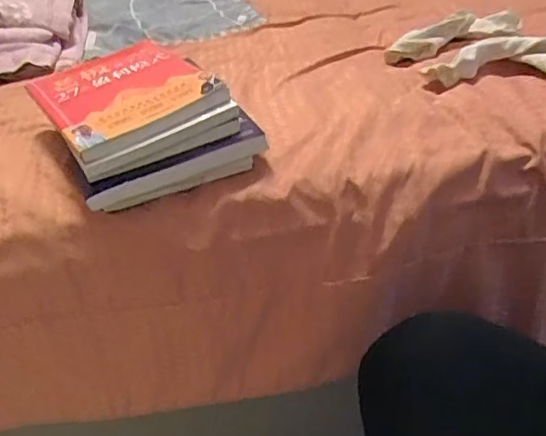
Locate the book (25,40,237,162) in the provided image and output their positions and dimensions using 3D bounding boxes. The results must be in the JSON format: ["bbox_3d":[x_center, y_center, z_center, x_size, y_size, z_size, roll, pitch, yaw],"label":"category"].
[{"bbox_3d":[-0.154,-0.130,0.583,0.146,0.016,0.216,-27,39,-19],"label":"book"}]

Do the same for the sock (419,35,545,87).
[{"bbox_3d":[0.263,-0.176,0.631,0.188,0.033,0.051,0,33,11],"label":"sock"}]

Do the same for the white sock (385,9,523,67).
[{"bbox_3d":[0.235,-0.238,0.759,0.179,0.042,0.056,-15,33,-12],"label":"white sock"}]

